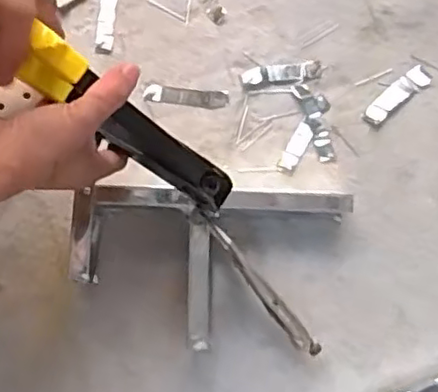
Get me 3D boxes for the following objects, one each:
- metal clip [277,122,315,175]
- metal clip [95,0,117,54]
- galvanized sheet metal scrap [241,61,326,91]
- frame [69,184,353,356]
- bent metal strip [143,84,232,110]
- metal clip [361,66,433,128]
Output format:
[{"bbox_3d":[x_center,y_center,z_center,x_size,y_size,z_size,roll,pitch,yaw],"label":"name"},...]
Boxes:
[{"bbox_3d":[0.076,-0.047,0.637,0.018,0.004,0.055,28,81,4],"label":"metal clip"},{"bbox_3d":[-0.115,-0.188,0.658,0.019,0.005,0.090,3,80,0],"label":"metal clip"},{"bbox_3d":[0.065,-0.122,0.651,0.083,0.004,0.023,-8,80,-2],"label":"galvanized sheet metal scrap"},{"bbox_3d":[-0.008,0.066,0.580,0.247,0.057,0.140,1,80,0],"label":"frame"},{"bbox_3d":[-0.033,-0.100,0.645,0.085,0.004,0.018,5,80,1],"label":"bent metal strip"},{"bbox_3d":[0.180,-0.101,0.646,0.082,0.006,0.024,-39,82,-7],"label":"metal clip"}]

